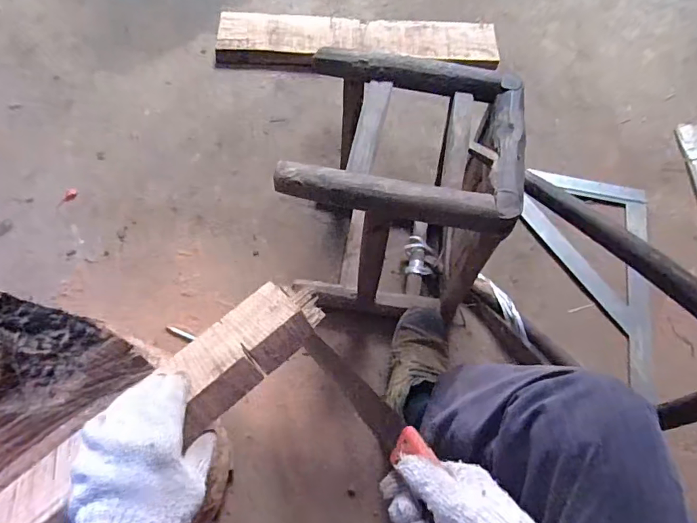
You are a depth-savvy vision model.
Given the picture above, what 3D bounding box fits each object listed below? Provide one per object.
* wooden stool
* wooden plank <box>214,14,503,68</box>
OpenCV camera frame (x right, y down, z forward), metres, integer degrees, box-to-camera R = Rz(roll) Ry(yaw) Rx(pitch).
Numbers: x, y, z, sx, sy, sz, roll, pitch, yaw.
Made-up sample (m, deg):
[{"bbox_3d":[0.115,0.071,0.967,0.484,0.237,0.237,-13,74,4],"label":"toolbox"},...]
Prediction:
[{"bbox_3d":[0.078,-0.090,0.782,0.302,0.381,0.267,13,66,3],"label":"wooden stool"},{"bbox_3d":[0.028,-0.534,1.128,0.665,0.039,0.156,-1,66,-3],"label":"wooden plank"}]

